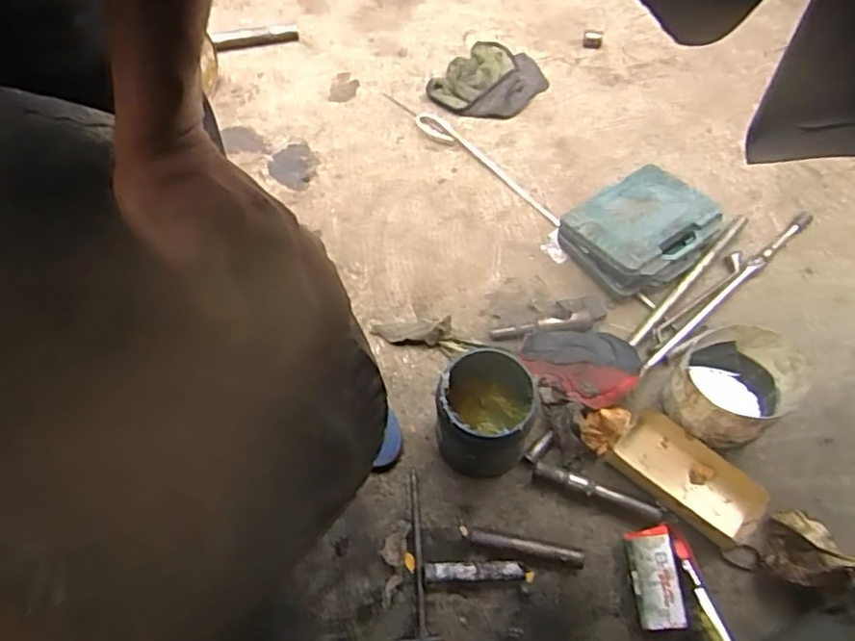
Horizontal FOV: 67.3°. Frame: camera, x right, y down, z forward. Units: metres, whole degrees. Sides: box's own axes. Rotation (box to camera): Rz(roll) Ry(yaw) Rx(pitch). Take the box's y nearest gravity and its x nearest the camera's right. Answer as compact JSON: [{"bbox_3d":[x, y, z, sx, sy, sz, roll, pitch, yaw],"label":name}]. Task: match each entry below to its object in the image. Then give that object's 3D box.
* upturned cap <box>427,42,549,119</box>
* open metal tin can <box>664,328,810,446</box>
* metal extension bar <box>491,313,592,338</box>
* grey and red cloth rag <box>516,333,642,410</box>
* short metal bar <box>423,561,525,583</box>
[{"bbox_3d":[0.125,-0.504,1.344,0.193,0.055,0.210,36,67,17],"label":"upturned cap"},{"bbox_3d":[0.448,0.098,0.970,0.166,0.140,0.163,0,61,-1],"label":"open metal tin can"},{"bbox_3d":[0.190,0.008,1.078,0.162,0.028,0.032,-7,62,-5],"label":"metal extension bar"},{"bbox_3d":[0.244,0.075,1.021,0.181,0.056,0.144,-2,61,-2],"label":"grey and red cloth rag"},{"bbox_3d":[0.064,0.350,0.894,0.138,0.025,0.025,-1,61,-1],"label":"short metal bar"}]

